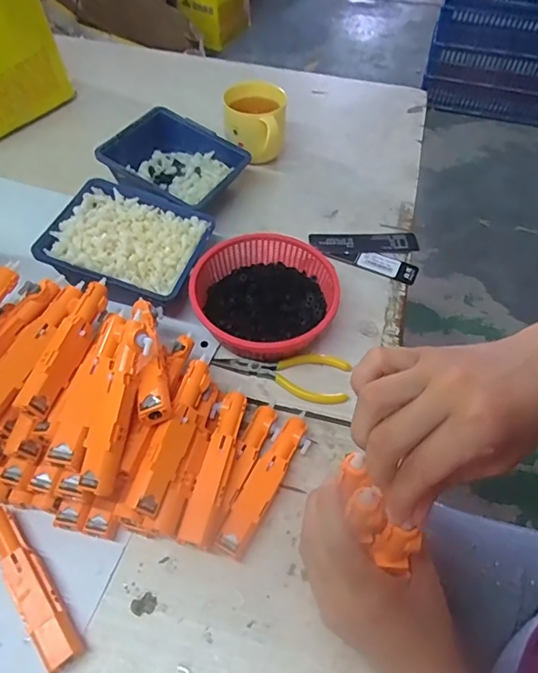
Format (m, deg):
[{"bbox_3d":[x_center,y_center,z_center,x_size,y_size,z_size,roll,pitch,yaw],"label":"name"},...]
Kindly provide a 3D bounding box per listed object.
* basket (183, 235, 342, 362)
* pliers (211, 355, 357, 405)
[{"bbox_3d":[-0.006,-0.037,0.454,0.132,0.055,0.129,-1,54,1],"label":"basket"},{"bbox_3d":[0.011,0.030,0.426,0.121,0.009,0.047,10,55,9],"label":"pliers"}]

